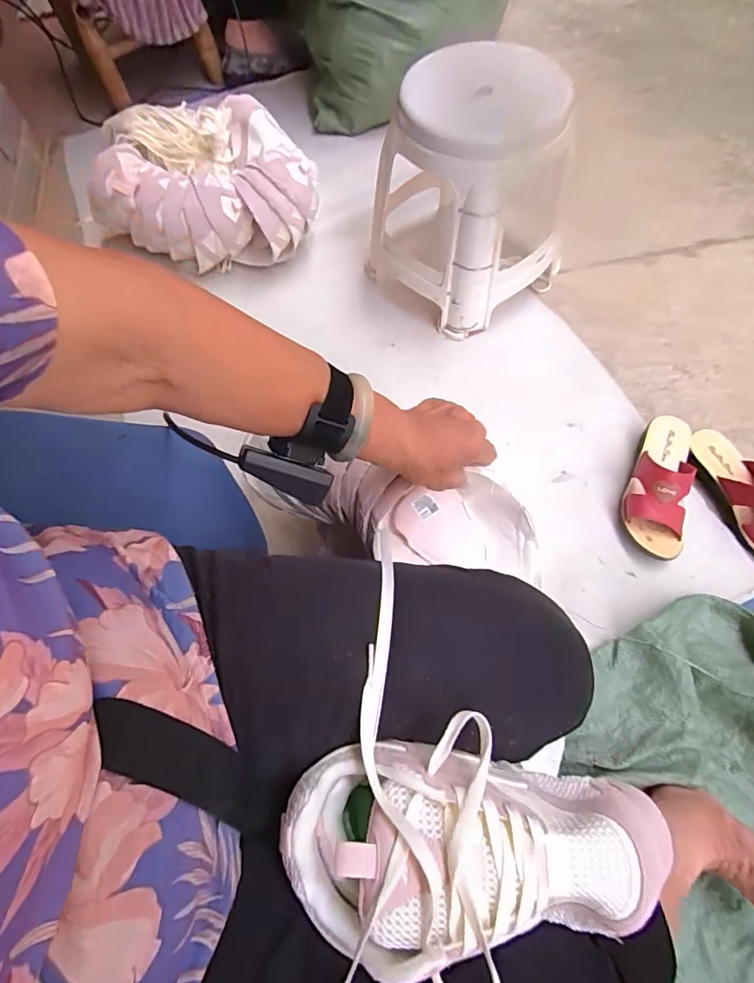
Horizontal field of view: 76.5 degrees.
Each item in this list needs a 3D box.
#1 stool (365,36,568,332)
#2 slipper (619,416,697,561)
[{"bbox_3d":[0.152,-0.490,0.810,0.257,0.308,0.270,-41,69,-11],"label":"stool"},{"bbox_3d":[0.420,-0.018,0.707,0.083,0.075,0.224,13,69,11],"label":"slipper"}]

